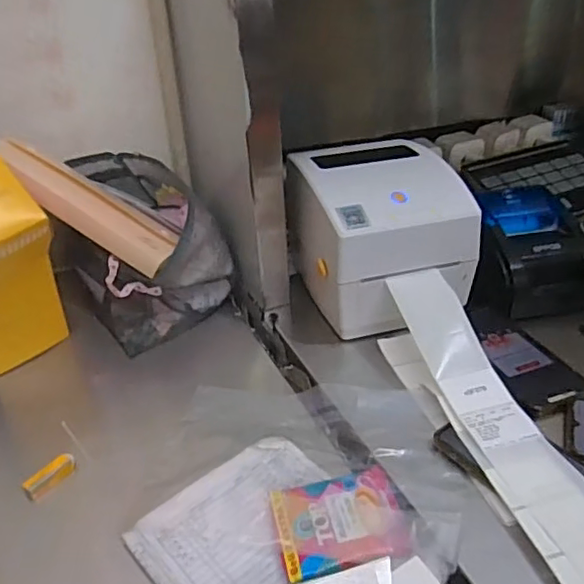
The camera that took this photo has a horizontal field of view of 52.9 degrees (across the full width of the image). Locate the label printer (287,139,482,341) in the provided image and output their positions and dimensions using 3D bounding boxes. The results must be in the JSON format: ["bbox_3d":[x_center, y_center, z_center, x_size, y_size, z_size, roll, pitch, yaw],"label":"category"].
[{"bbox_3d":[0.104,-0.074,0.710,0.173,0.151,0.207,-11,32,-13],"label":"label printer"}]

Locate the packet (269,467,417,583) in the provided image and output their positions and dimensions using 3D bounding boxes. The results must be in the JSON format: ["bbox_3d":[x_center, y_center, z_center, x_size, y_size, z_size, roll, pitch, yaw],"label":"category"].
[{"bbox_3d":[0.041,0.187,0.481,0.106,0.011,0.087,-9,31,-10],"label":"packet"}]

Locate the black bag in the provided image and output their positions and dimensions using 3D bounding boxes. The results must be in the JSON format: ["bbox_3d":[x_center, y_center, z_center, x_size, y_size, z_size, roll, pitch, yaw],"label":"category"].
[{"bbox_3d":[-0.210,-0.068,0.800,0.182,0.173,0.237,-27,38,-33],"label":"black bag"}]

